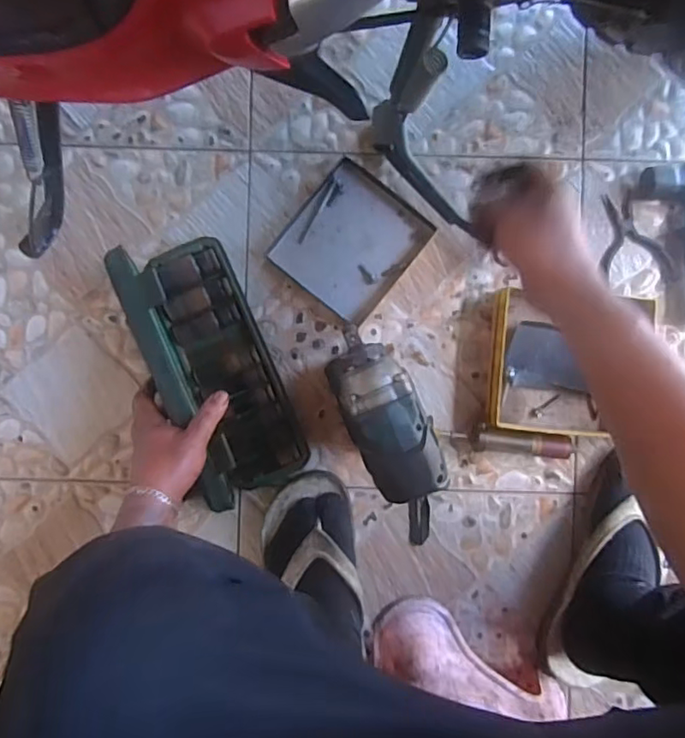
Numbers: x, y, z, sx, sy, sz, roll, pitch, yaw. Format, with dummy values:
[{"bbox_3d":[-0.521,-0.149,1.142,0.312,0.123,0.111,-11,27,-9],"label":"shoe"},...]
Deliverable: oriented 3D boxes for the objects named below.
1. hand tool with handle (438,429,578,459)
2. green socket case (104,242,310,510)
[{"bbox_3d":[0.200,0.087,0.673,0.160,0.023,0.027,5,91,0],"label":"hand tool with handle"},{"bbox_3d":[-0.139,-0.004,0.617,0.105,0.117,0.284,-24,90,0],"label":"green socket case"}]

